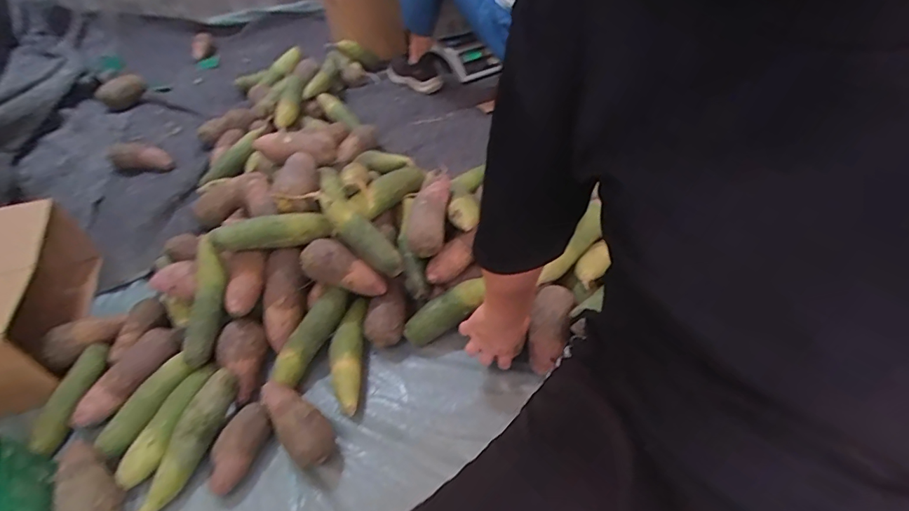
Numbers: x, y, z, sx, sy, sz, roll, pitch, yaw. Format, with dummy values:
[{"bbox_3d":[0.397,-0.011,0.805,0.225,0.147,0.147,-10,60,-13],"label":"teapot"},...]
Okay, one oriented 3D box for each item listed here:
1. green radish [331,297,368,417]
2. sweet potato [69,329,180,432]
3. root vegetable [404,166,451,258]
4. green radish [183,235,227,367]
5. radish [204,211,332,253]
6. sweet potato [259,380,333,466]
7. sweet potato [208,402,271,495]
[{"bbox_3d":[-0.173,0.166,0.777,0.046,0.053,0.194,-4,45,1],"label":"green radish"},{"bbox_3d":[-0.521,0.196,0.760,0.056,0.056,0.189,21,50,23],"label":"sweet potato"},{"bbox_3d":[-0.044,-0.082,0.827,0.064,0.056,0.165,6,61,10],"label":"root vegetable"},{"bbox_3d":[-0.421,0.077,0.798,0.054,0.046,0.220,-5,69,0],"label":"green radish"},{"bbox_3d":[-0.320,-0.041,0.818,0.200,0.052,0.052,-15,46,-10],"label":"radish"},{"bbox_3d":[-0.233,0.244,0.692,0.062,0.067,0.147,-36,53,-27],"label":"sweet potato"},{"bbox_3d":[-0.306,0.276,0.676,0.047,0.056,0.119,7,46,11],"label":"sweet potato"}]

